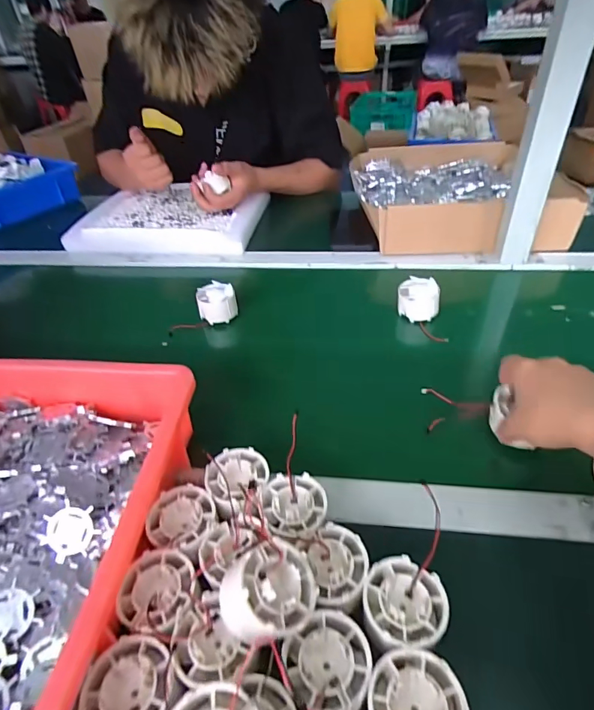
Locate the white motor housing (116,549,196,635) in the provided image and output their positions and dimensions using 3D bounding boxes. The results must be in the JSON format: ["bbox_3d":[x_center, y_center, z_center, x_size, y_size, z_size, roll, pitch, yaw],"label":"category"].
[{"bbox_3d":[-0.093,0.160,0.291,0.046,0.023,0.050,-3,40,2],"label":"white motor housing"}]

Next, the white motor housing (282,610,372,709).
[{"bbox_3d":[0.020,0.182,0.254,0.048,0.022,0.048,-3,40,2],"label":"white motor housing"}]

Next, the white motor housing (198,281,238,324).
[{"bbox_3d":[-0.108,-0.069,0.587,0.052,0.040,0.044,-21,43,-19],"label":"white motor housing"}]

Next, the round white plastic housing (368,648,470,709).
[{"bbox_3d":[0.066,0.197,0.238,0.050,0.022,0.052,-3,40,2],"label":"round white plastic housing"}]

